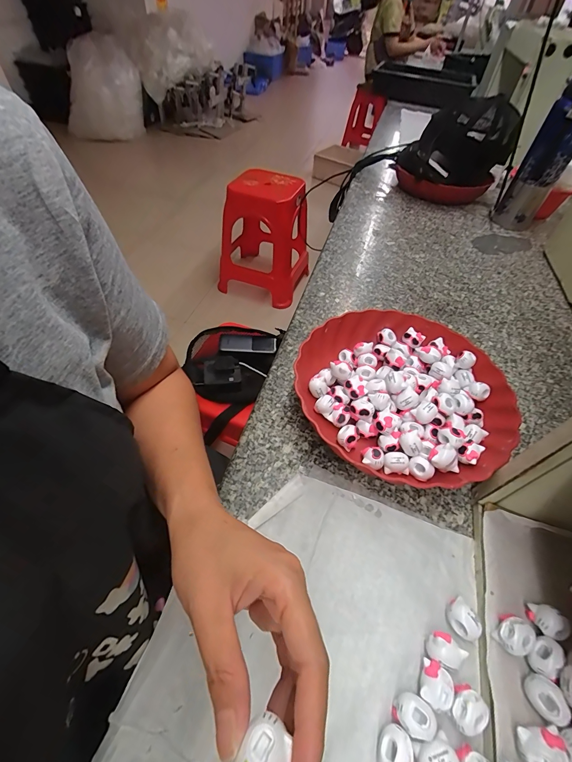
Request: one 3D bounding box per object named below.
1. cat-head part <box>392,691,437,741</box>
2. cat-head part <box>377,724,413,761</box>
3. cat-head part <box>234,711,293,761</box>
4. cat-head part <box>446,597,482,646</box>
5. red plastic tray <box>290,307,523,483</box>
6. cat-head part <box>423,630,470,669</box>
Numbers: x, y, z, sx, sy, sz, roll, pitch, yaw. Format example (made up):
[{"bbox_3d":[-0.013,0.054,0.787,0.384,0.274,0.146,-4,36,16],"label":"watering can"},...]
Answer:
[{"bbox_3d":[0.087,0.228,0.223,0.026,0.018,0.020,26,53,16],"label":"cat-head part"},{"bbox_3d":[0.072,0.241,0.213,0.024,0.016,0.025,15,51,7],"label":"cat-head part"},{"bbox_3d":[-0.009,0.148,0.126,0.019,0.008,0.024,24,53,14],"label":"cat-head part"},{"bbox_3d":[0.140,0.190,0.260,0.018,0.017,0.028,-24,56,-22],"label":"cat-head part"},{"bbox_3d":[0.131,0.012,0.385,0.220,0.049,0.226,-11,52,-13],"label":"red plastic tray"},{"bbox_3d":[0.118,0.202,0.246,0.024,0.018,0.019,22,52,13],"label":"cat-head part"}]

